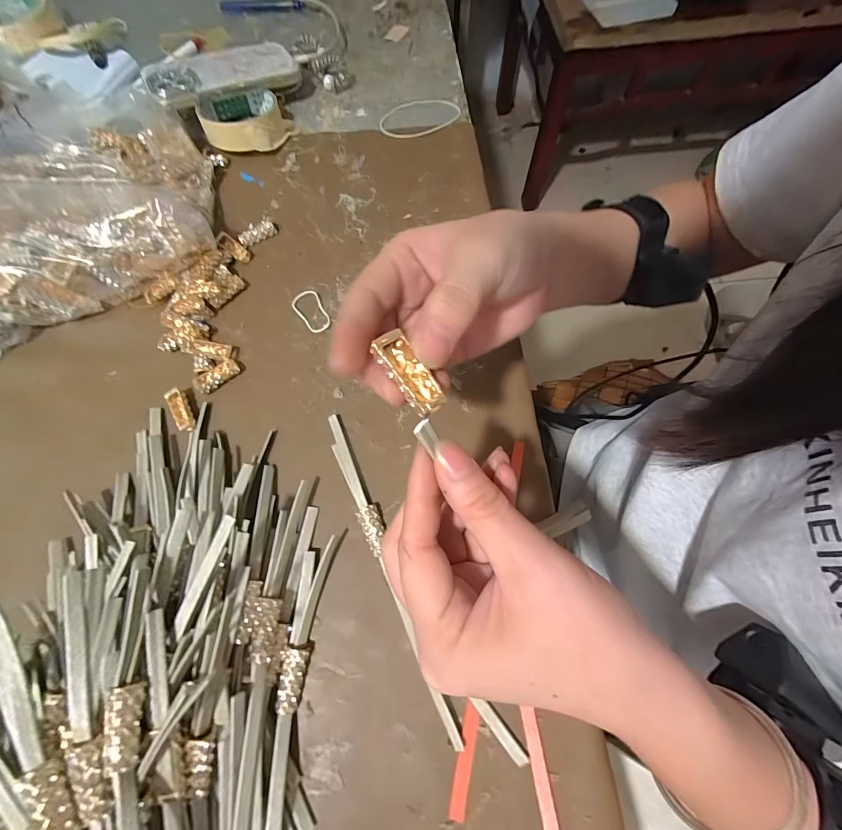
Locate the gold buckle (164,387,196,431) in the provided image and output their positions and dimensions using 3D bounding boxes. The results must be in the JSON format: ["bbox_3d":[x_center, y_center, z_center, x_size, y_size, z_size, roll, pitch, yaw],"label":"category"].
[{"bbox_3d":[-0.194,-0.004,0.301,0.015,0.006,0.040,-27,72,-10],"label":"gold buckle"}]

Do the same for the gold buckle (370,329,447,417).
[{"bbox_3d":[-0.004,-0.016,0.151,0.013,0.009,0.035,-35,90,-12],"label":"gold buckle"}]

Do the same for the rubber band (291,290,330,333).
[{"bbox_3d":[-0.099,-0.094,0.335,0.025,0.004,0.047,-25,72,-9],"label":"rubber band"}]

